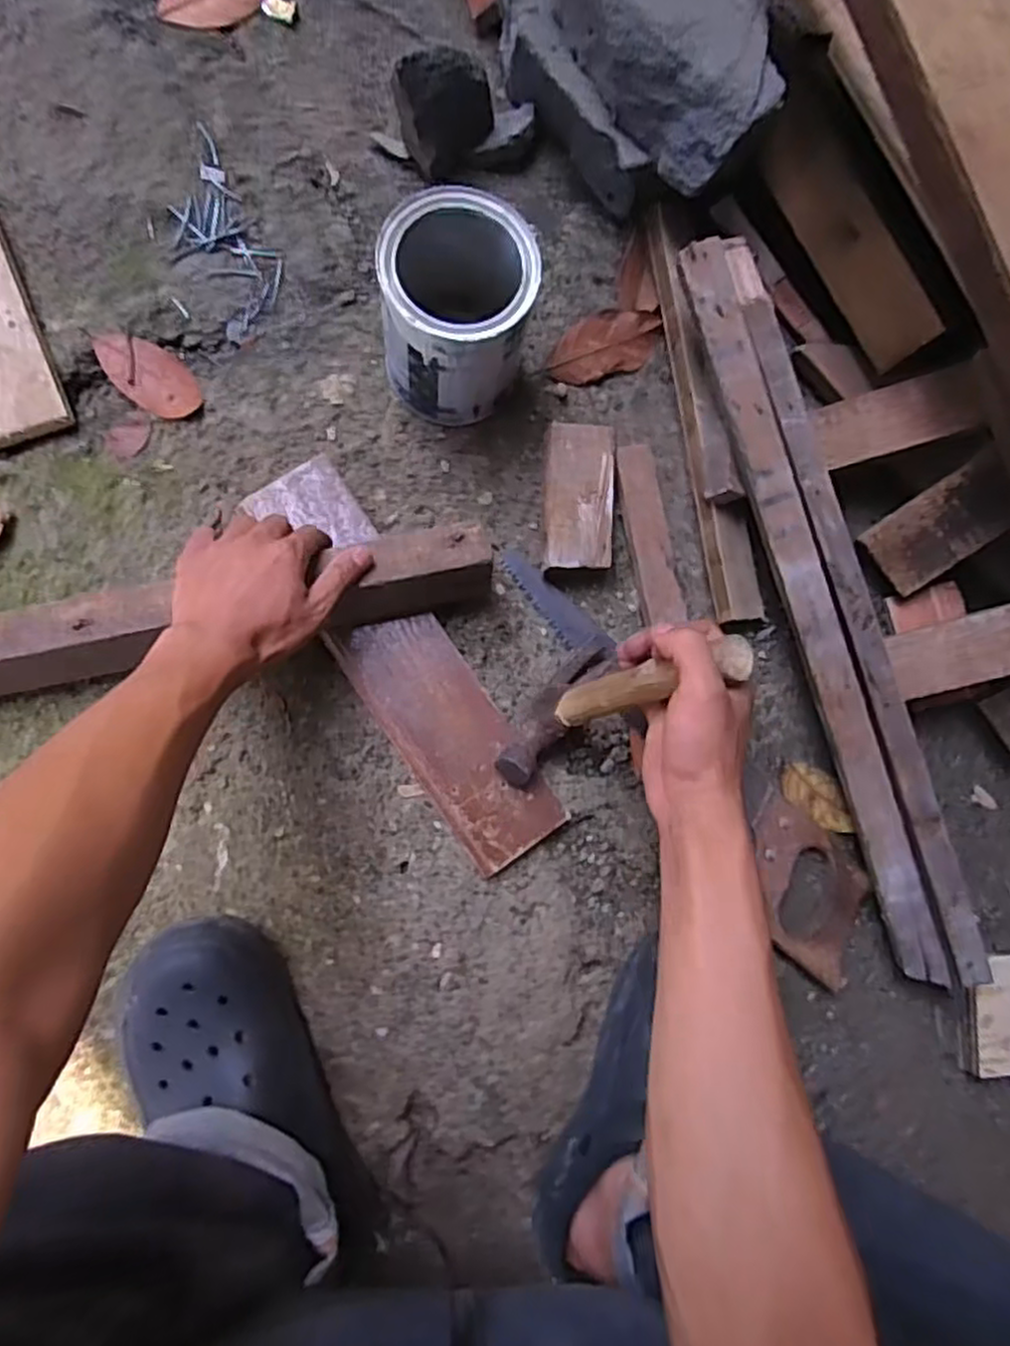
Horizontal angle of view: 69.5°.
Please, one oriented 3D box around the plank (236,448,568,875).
[{"bbox_3d":[-0.080,-0.008,0.580,0.083,0.018,0.348,-34,89,-9],"label":"plank"}]

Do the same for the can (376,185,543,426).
[{"bbox_3d":[-0.037,-0.265,0.548,0.105,0.131,0.113,1,84,-7],"label":"can"}]

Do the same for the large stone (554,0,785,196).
[{"bbox_3d":[0.129,-0.465,0.535,0.122,0.073,0.191,-26,90,-8],"label":"large stone"}]

